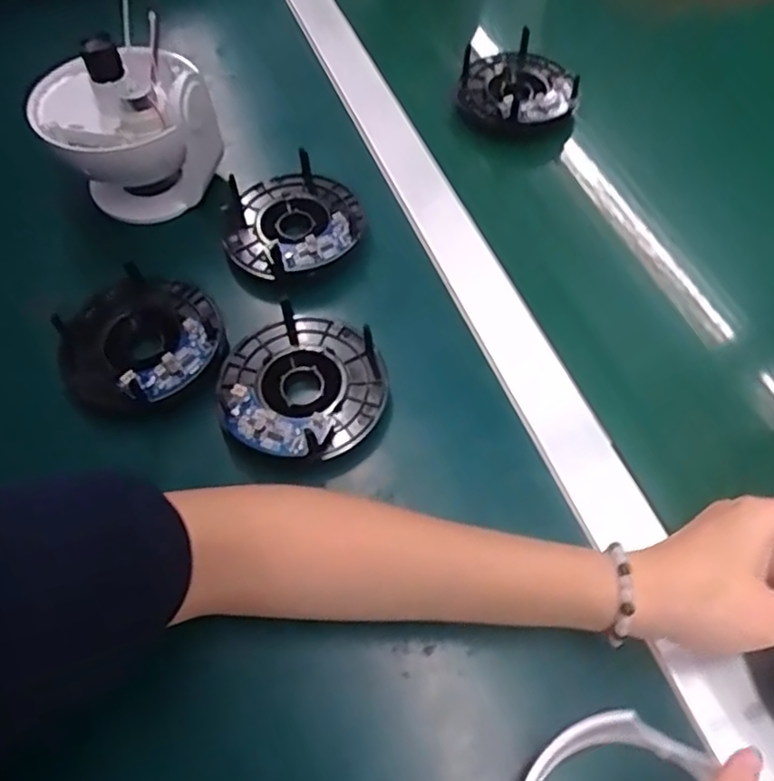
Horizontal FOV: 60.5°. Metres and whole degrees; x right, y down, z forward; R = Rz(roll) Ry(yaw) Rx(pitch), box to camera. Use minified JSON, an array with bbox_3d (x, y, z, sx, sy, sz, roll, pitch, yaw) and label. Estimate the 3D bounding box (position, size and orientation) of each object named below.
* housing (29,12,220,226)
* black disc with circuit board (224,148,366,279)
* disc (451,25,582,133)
[{"bbox_3d":[-0.193,-0.200,0.490,0.110,0.100,0.125,-28,60,-15],"label":"housing"},{"bbox_3d":[-0.068,-0.124,0.484,0.098,0.033,0.099,-1,57,1],"label":"black disc with circuit board"},{"bbox_3d":[0.112,-0.257,0.561,0.091,0.035,0.093,-1,57,1],"label":"disc"}]

